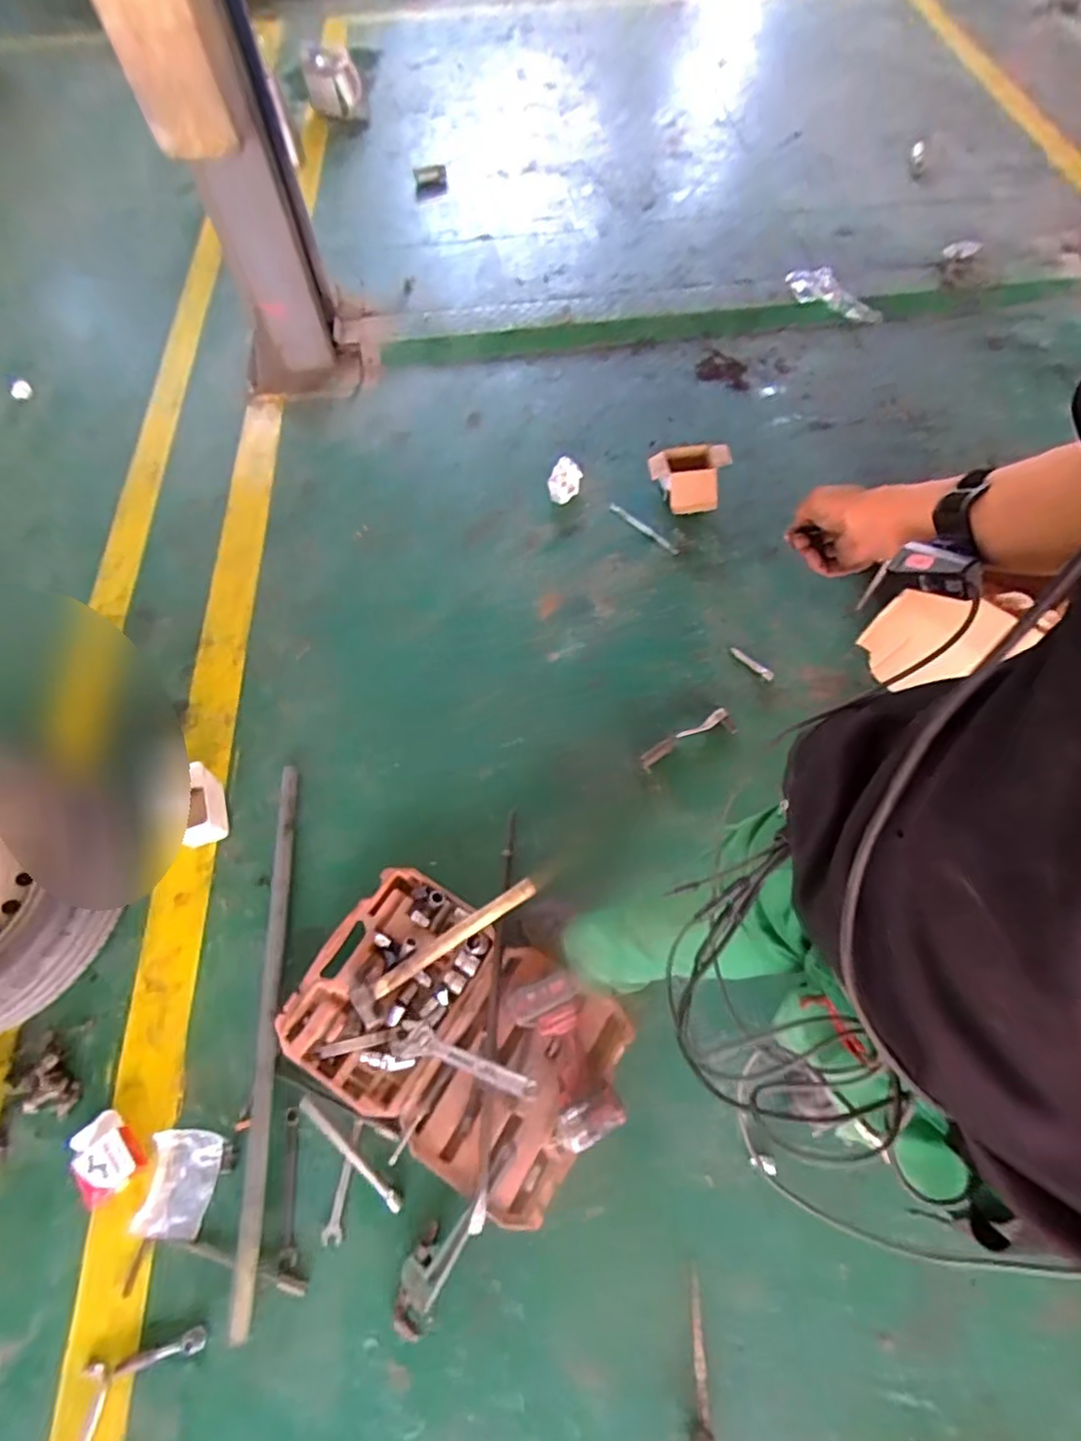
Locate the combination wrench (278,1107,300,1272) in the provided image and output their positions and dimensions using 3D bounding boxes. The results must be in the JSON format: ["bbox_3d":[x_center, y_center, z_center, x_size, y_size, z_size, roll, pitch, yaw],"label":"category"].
[{"bbox_3d":[-0.435,0.806,1.093,0.027,0.012,0.227,-10,63,-1],"label":"combination wrench"}]

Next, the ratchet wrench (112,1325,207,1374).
[{"bbox_3d":[-0.609,1.020,1.011,0.135,0.019,0.033,-19,63,-6],"label":"ratchet wrench"}]

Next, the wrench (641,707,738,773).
[{"bbox_3d":[0.337,0.043,1.458,0.240,0.033,0.061,-23,64,-8],"label":"wrench"}]

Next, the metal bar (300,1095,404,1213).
[{"bbox_3d":[-0.335,0.758,1.103,0.246,0.017,0.025,36,70,19],"label":"metal bar"}]

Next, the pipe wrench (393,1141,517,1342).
[{"bbox_3d":[-0.146,0.830,1.030,0.070,0.018,0.292,28,67,15],"label":"pipe wrench"}]

